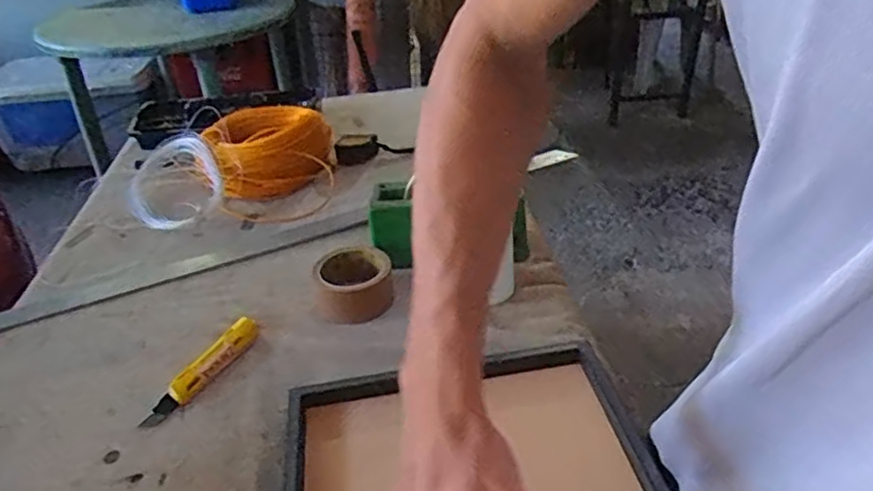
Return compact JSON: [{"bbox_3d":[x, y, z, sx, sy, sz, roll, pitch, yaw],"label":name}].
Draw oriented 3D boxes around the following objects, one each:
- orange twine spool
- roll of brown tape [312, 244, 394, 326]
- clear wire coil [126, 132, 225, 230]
[{"bbox_3d":[-0.287,-0.167,1.113,0.193,0.105,0.184,-2,32,1],"label":"orange twine spool"},{"bbox_3d":[-0.101,0.042,0.786,0.093,0.052,0.093,-2,32,1],"label":"roll of brown tape"},{"bbox_3d":[-0.437,-0.111,1.062,0.141,0.055,0.245,-19,36,-24],"label":"clear wire coil"}]

